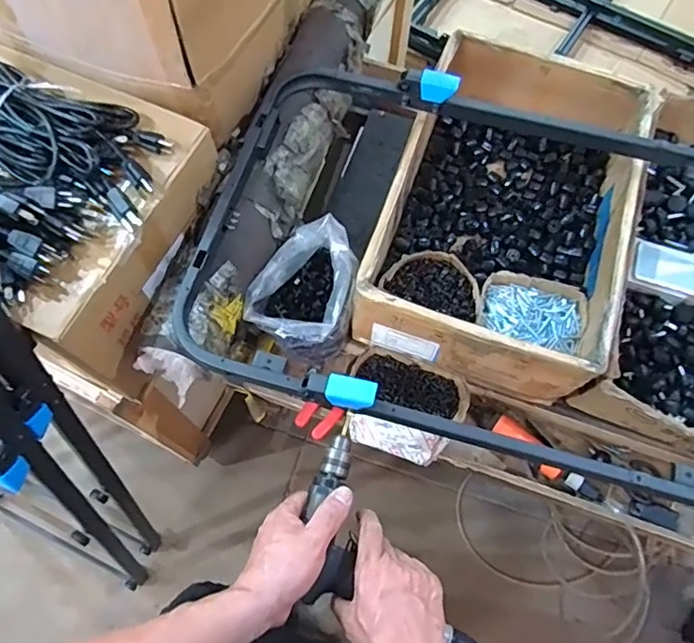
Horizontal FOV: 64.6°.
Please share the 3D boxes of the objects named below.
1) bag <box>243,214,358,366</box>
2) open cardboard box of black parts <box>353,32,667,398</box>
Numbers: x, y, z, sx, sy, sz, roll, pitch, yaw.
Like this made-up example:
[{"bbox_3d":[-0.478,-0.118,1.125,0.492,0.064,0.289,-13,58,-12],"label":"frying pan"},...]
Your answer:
[{"bbox_3d":[-0.051,-0.037,0.832,0.129,0.142,0.187,33,71,12],"label":"bag"},{"bbox_3d":[0.256,-0.175,0.882,0.345,0.166,0.530,18,68,7],"label":"open cardboard box of black parts"}]

